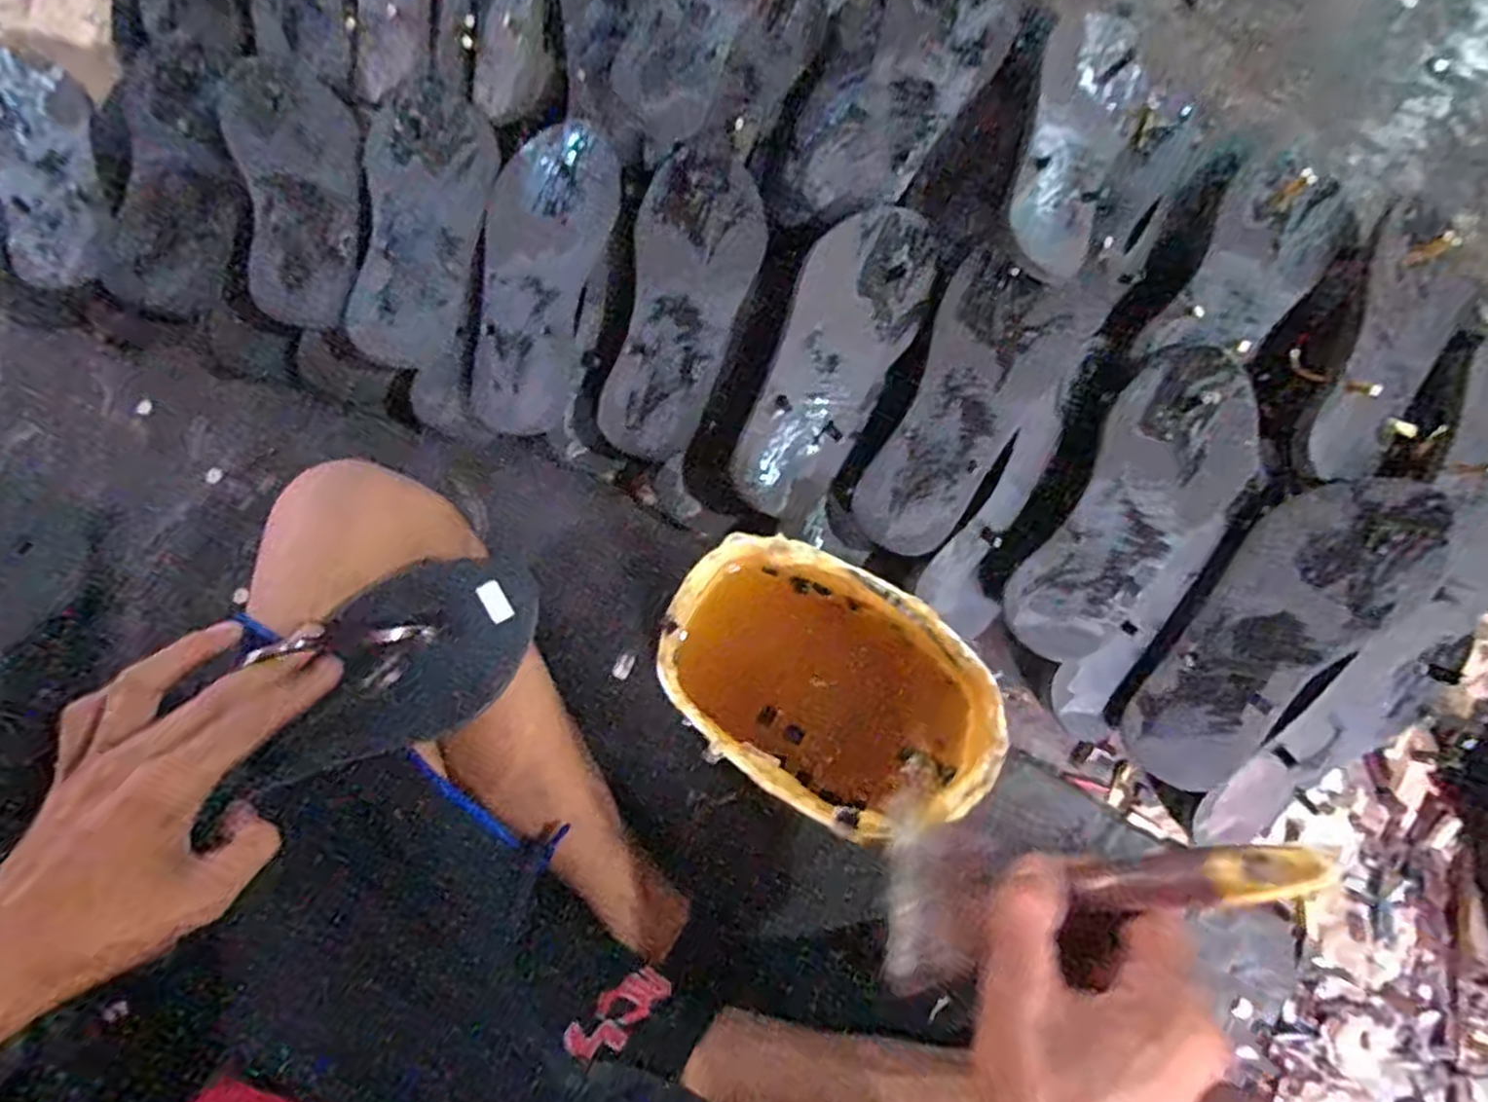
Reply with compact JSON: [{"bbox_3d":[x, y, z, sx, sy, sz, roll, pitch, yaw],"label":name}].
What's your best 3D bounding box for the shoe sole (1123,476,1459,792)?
[{"bbox_3d":[0.347,0.046,0.501,0.243,0.014,0.090,-46,57,1],"label":"shoe sole"}]

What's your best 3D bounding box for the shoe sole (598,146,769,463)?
[{"bbox_3d":[-0.042,-0.186,0.562,0.091,0.021,0.236,11,84,6],"label":"shoe sole"}]

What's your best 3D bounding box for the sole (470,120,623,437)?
[{"bbox_3d":[-0.157,-0.212,0.582,0.098,0.039,0.245,14,79,4],"label":"sole"}]

